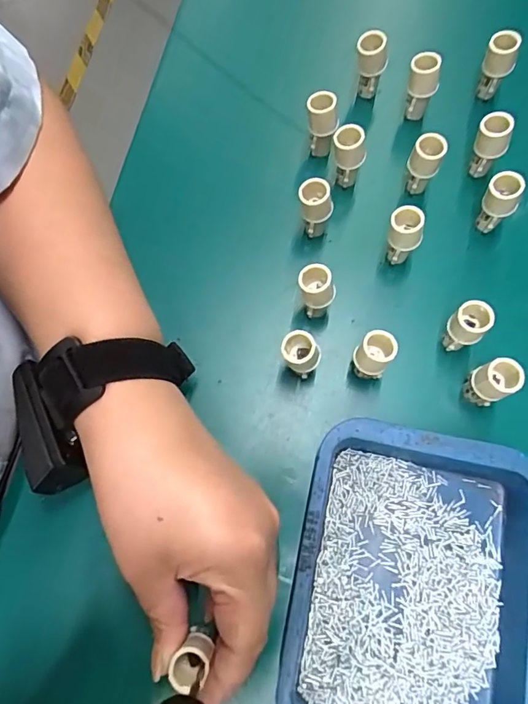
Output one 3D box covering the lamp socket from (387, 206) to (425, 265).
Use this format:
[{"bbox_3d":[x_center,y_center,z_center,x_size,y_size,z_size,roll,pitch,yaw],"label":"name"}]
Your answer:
[{"bbox_3d":[0.084,-0.071,0.280,0.021,0.036,0.017,27,75,7],"label":"lamp socket"}]

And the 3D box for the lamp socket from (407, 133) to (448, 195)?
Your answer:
[{"bbox_3d":[0.102,-0.120,0.293,0.020,0.036,0.016,27,75,7],"label":"lamp socket"}]

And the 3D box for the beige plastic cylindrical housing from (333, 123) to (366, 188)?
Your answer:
[{"bbox_3d":[0.053,-0.126,0.298,0.015,0.039,0.018,-33,76,-10],"label":"beige plastic cylindrical housing"}]

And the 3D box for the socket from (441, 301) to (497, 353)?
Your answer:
[{"bbox_3d":[0.116,-0.013,0.266,0.018,0.042,0.019,0,73,0],"label":"socket"}]

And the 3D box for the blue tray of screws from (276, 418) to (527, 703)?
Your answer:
[{"bbox_3d":[0.077,0.120,0.236,0.119,0.026,0.155,11,73,3],"label":"blue tray of screws"}]

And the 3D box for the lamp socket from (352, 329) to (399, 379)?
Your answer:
[{"bbox_3d":[0.062,0.005,0.266,0.020,0.042,0.021,0,73,0],"label":"lamp socket"}]

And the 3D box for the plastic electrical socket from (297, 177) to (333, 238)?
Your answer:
[{"bbox_3d":[0.032,-0.090,0.288,0.022,0.038,0.017,12,73,3],"label":"plastic electrical socket"}]

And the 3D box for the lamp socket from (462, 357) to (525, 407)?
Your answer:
[{"bbox_3d":[0.125,0.018,0.256,0.020,0.040,0.020,0,73,0],"label":"lamp socket"}]

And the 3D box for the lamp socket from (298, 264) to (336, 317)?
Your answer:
[{"bbox_3d":[0.030,-0.035,0.276,0.021,0.042,0.019,8,73,2],"label":"lamp socket"}]

